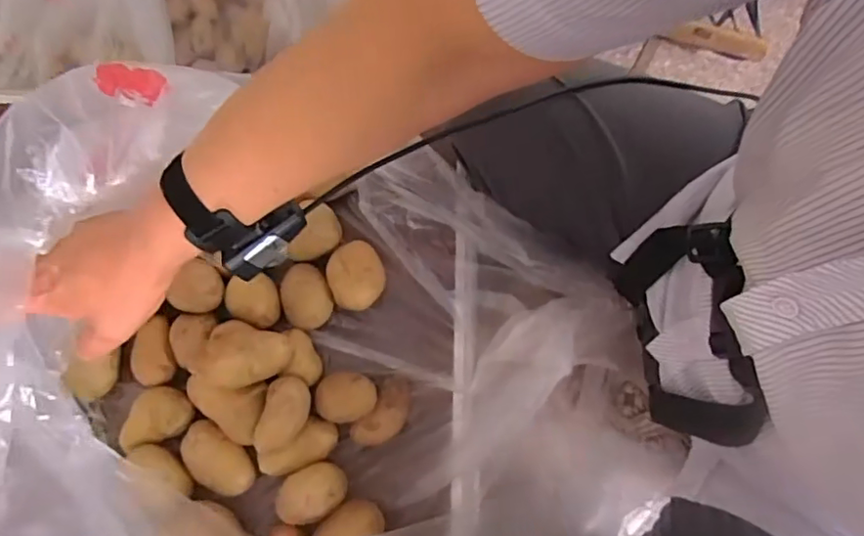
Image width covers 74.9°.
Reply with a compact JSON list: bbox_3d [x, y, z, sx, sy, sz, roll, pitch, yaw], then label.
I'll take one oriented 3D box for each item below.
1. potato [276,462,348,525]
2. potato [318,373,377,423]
[{"bbox_3d":[-0.111,0.207,0.522,0.064,0.033,0.044,-31,77,-7],"label":"potato"},{"bbox_3d":[-0.081,0.123,0.539,0.055,0.033,0.044,-5,75,-1],"label":"potato"}]

